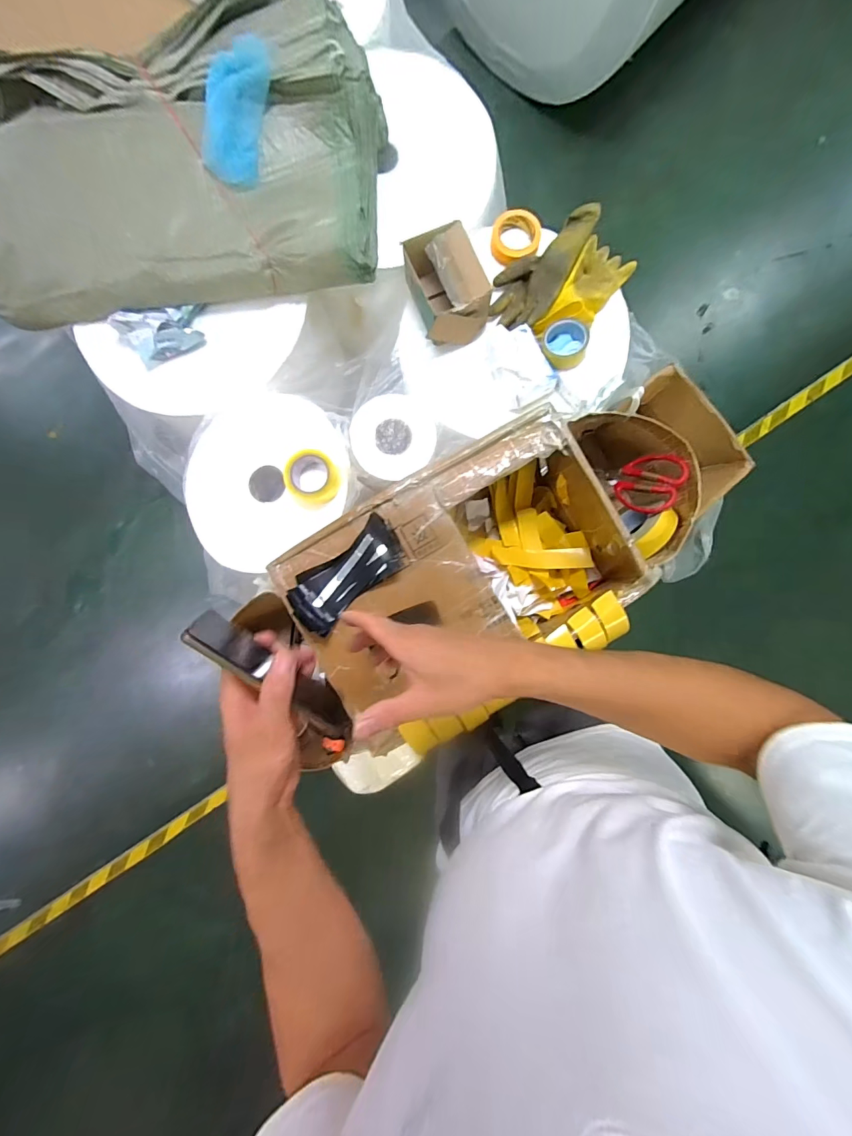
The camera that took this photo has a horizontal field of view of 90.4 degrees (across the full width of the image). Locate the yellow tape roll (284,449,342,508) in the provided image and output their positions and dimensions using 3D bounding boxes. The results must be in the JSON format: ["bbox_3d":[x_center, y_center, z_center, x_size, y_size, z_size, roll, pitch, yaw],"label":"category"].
[{"bbox_3d":[-0.244,-0.193,0.916,0.119,0.044,0.115,41,89,2],"label":"yellow tape roll"}]

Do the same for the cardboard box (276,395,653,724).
[{"bbox_3d":[0.056,0.011,0.658,0.463,0.175,0.302,-30,88,0],"label":"cardboard box"}]

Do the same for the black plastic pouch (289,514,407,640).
[{"bbox_3d":[-0.106,0.005,0.566,0.169,0.050,0.082,-44,88,-1],"label":"black plastic pouch"}]

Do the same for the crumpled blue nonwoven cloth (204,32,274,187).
[{"bbox_3d":[-0.380,-0.914,0.851,0.124,0.072,0.238,8,88,1],"label":"crumpled blue nonwoven cloth"}]

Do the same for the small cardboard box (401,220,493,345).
[{"bbox_3d":[0.046,-0.590,0.895,0.141,0.087,0.205,-19,88,0],"label":"small cardboard box"}]

